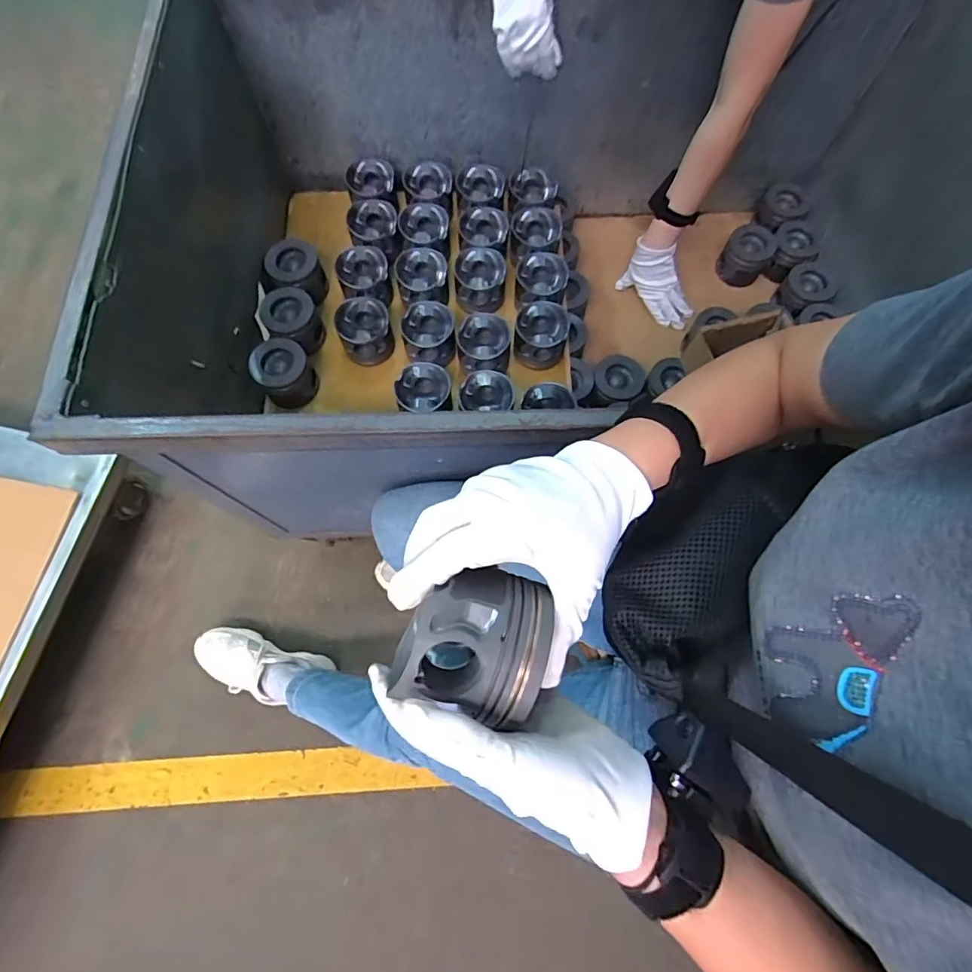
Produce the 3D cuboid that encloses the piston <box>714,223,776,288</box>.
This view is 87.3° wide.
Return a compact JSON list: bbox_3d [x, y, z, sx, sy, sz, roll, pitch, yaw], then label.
[{"bbox_3d":[0.526,-0.466,1.038,0.092,0.078,0.090,31,74,8],"label":"piston"}]

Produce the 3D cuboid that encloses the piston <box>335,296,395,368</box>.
[{"bbox_3d":[-0.209,-0.269,0.878,0.089,0.064,0.104,-18,73,-7],"label":"piston"}]

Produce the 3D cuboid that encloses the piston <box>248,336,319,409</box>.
[{"bbox_3d":[-0.336,-0.190,0.853,0.085,0.075,0.090,0,72,-1],"label":"piston"}]

